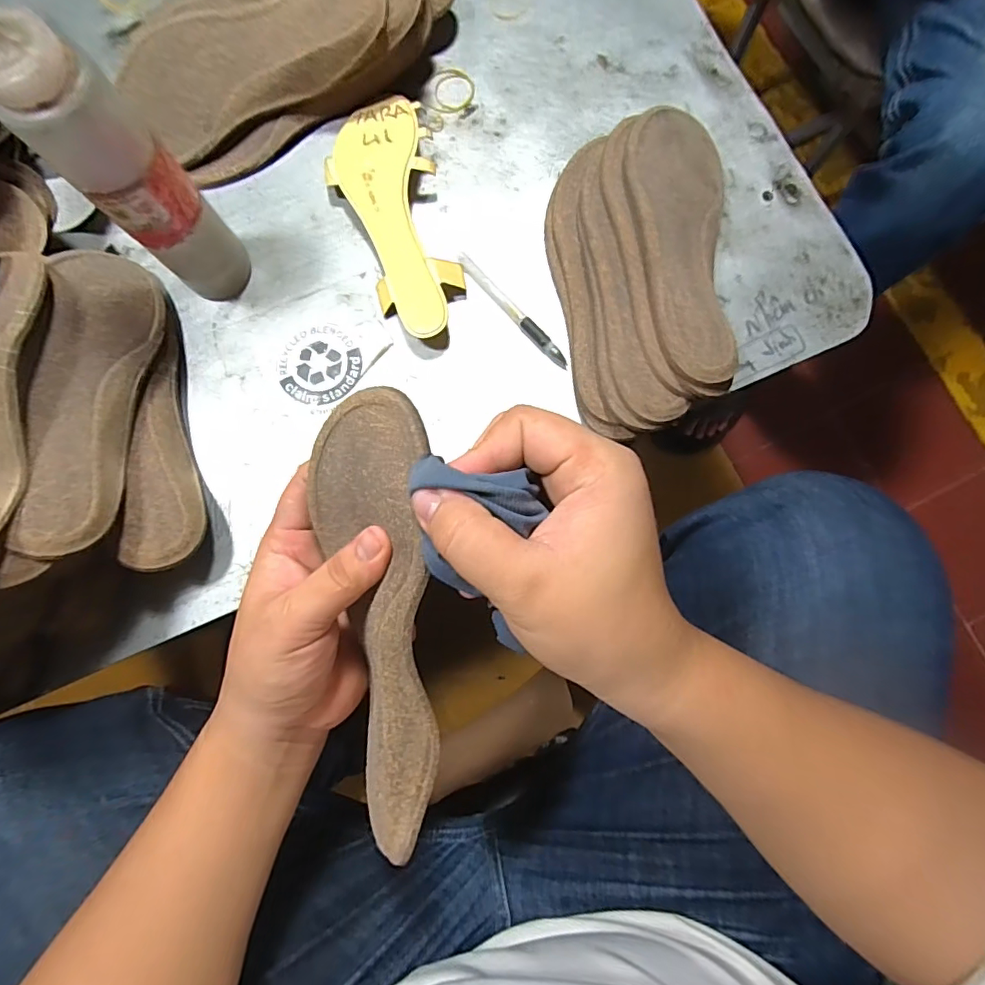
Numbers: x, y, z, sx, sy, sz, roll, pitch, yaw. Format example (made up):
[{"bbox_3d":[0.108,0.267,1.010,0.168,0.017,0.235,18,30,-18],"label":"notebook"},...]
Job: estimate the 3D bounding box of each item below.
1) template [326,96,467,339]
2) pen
[{"bbox_3d":[-0.081,-0.229,0.422,0.087,0.025,0.216,-13,81,-2],"label":"template"},{"bbox_3d":[0.016,-0.150,0.417,0.011,0.006,0.128,-42,83,-6],"label":"pen"}]

